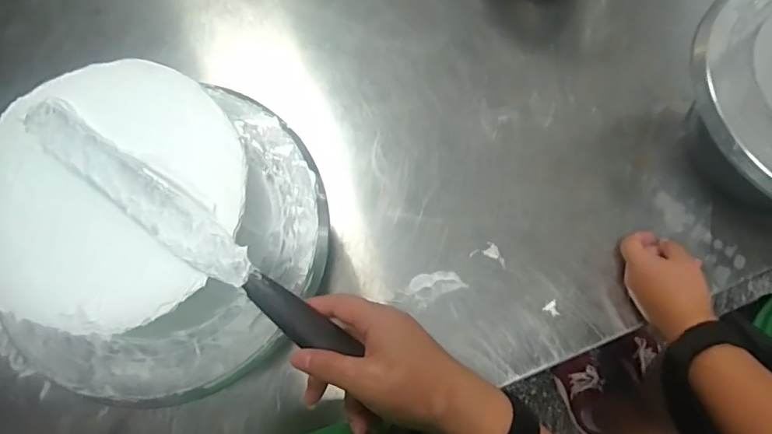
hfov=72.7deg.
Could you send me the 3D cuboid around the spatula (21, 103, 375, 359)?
[{"bbox_3d":[-0.140,0.006,0.363,0.281,0.009,0.034,37,78,7],"label":"spatula"}]

